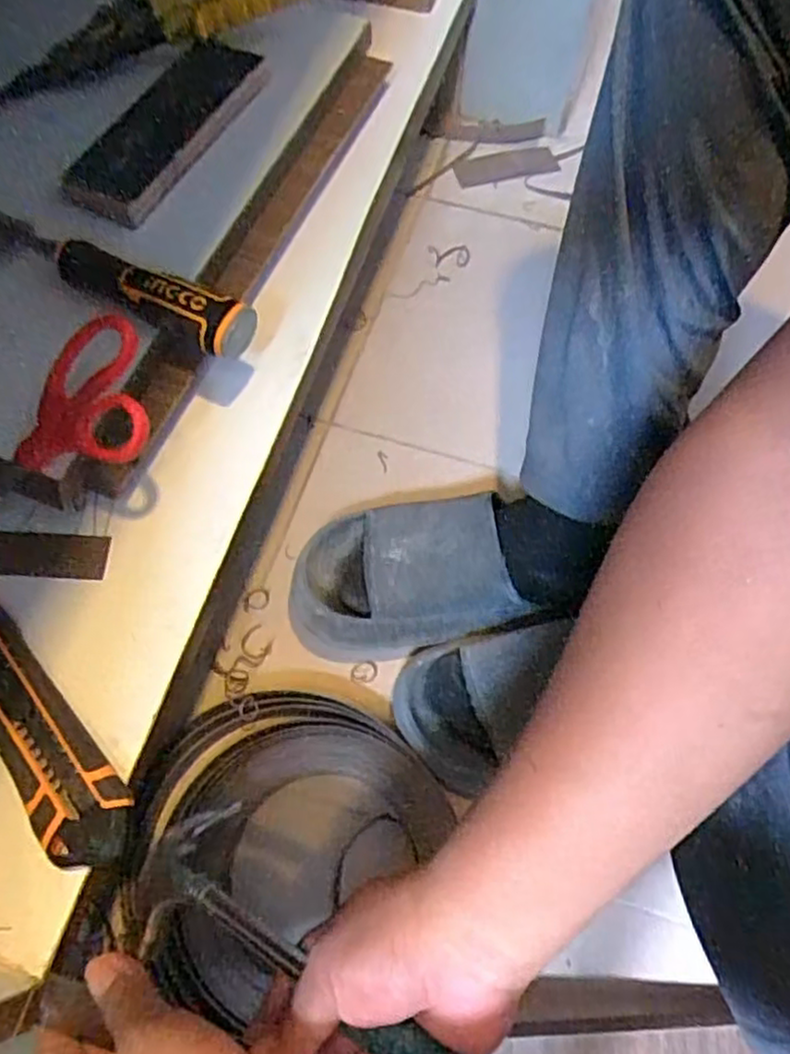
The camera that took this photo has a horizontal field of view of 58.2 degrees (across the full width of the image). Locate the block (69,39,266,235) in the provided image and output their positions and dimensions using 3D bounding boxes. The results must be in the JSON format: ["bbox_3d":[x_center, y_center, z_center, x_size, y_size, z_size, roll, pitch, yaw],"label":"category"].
[{"bbox_3d":[-0.193,-0.313,0.580,0.221,0.058,0.029,-17,59,37],"label":"block"}]

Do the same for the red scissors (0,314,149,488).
[{"bbox_3d":[-0.205,-0.046,0.415,0.174,0.023,0.071,-33,67,21],"label":"red scissors"}]

